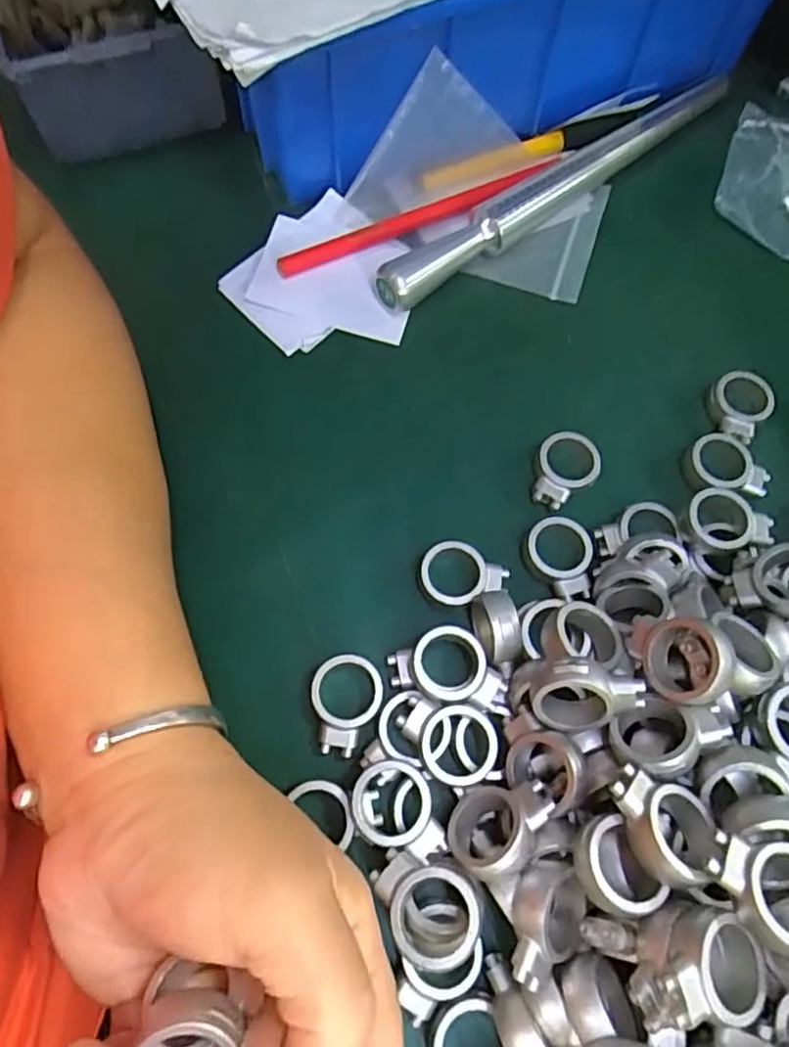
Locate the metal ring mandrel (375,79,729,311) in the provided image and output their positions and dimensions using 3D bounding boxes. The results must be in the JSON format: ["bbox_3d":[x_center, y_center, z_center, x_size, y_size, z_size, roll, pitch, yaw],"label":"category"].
[{"bbox_3d":[0.083,-0.166,0.314,0.222,0.023,0.016,-38,73,-14],"label":"metal ring mandrel"}]

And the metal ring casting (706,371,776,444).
[{"bbox_3d":[0.150,-0.052,0.279,0.025,0.011,0.030,36,72,13],"label":"metal ring casting"}]

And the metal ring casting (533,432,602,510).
[{"bbox_3d":[0.071,-0.022,0.265,0.025,0.010,0.033,19,69,7],"label":"metal ring casting"}]

